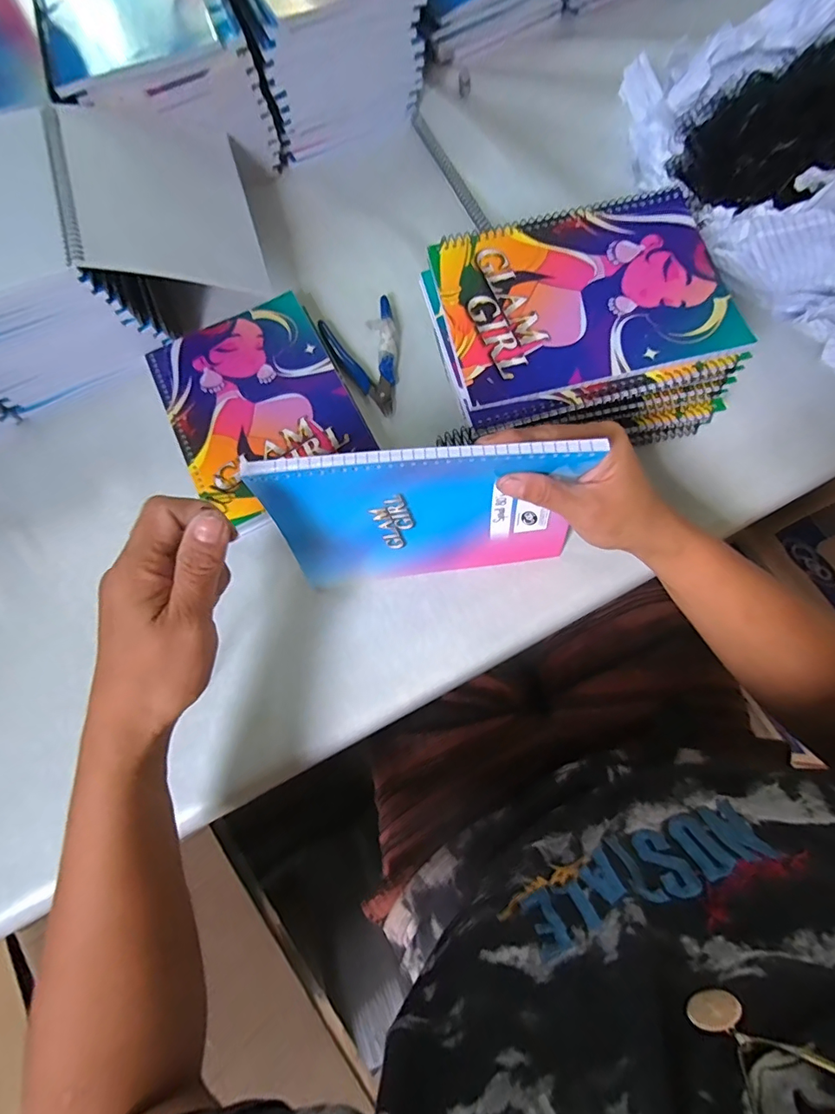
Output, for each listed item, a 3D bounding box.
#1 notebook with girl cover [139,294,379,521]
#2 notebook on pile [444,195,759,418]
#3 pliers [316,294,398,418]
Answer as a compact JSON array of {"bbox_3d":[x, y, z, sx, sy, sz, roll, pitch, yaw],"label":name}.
[{"bbox_3d":[-0.138,-0.133,0.433,0.145,0.023,0.189,-26,74,-6],"label":"notebook with girl cover"},{"bbox_3d":[0.118,-0.191,0.356,0.196,0.011,0.148,-13,73,-2],"label":"notebook on pile"},{"bbox_3d":[-0.045,-0.182,0.447,0.067,0.015,0.111,-17,73,-3],"label":"pliers"}]

